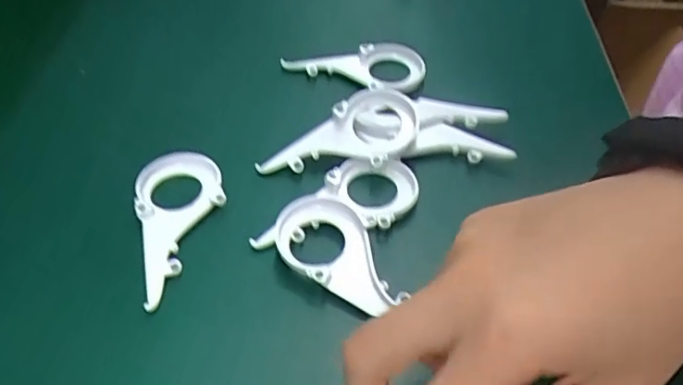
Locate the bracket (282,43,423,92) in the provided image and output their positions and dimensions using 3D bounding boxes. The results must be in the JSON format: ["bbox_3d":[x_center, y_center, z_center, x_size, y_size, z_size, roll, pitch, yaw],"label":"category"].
[{"bbox_3d":[0.012,-0.091,0.401,0.092,0.014,0.051,20,51,15],"label":"bracket"}]

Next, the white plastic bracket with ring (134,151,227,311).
[{"bbox_3d":[-0.083,0.013,0.302,0.046,0.013,0.095,-12,50,-12],"label":"white plastic bracket with ring"}]

